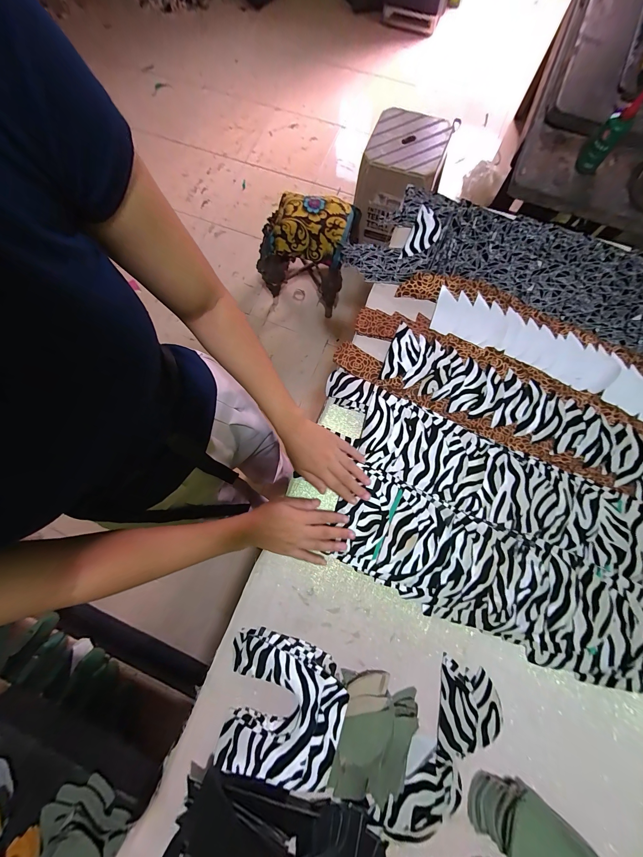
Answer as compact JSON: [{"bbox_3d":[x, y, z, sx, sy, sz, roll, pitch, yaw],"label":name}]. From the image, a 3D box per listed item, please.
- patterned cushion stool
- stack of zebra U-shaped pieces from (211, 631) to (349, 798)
[{"bbox_3d":[-0.067,-0.740,1.178,0.372,0.346,0.296,16,80,5],"label":"patterned cushion stool"},{"bbox_3d":[-0.057,0.389,0.394,0.167,0.026,0.162,15,79,3],"label":"stack of zebra U-shaped pieces"}]

